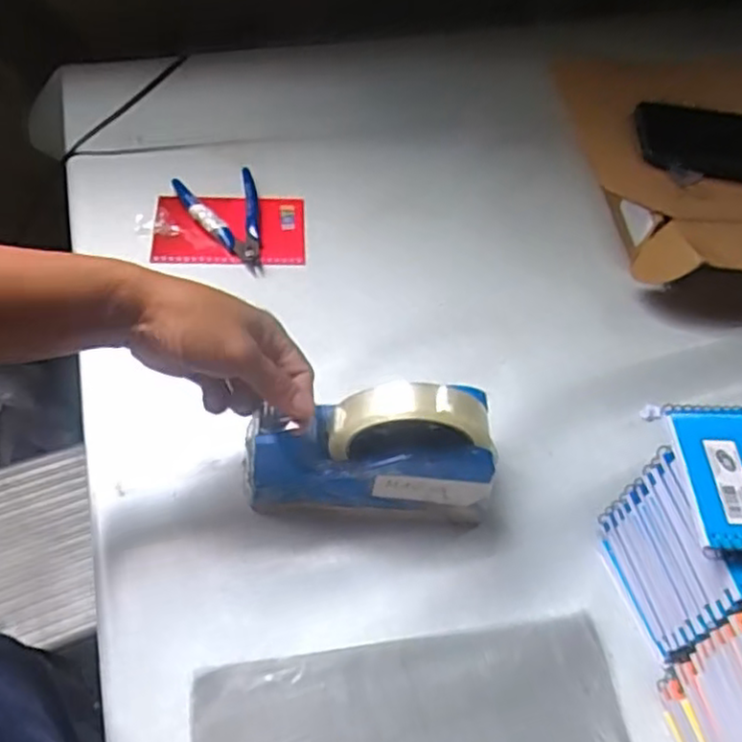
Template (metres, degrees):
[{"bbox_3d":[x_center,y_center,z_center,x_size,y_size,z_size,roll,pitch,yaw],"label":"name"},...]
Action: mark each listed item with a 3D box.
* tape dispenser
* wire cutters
[{"bbox_3d":[0.002,0.050,0.440,0.152,0.116,0.051,5,57,0],"label":"tape dispenser"},{"bbox_3d":[-0.124,-0.131,0.609,0.068,0.014,0.113,-18,59,-15],"label":"wire cutters"}]

